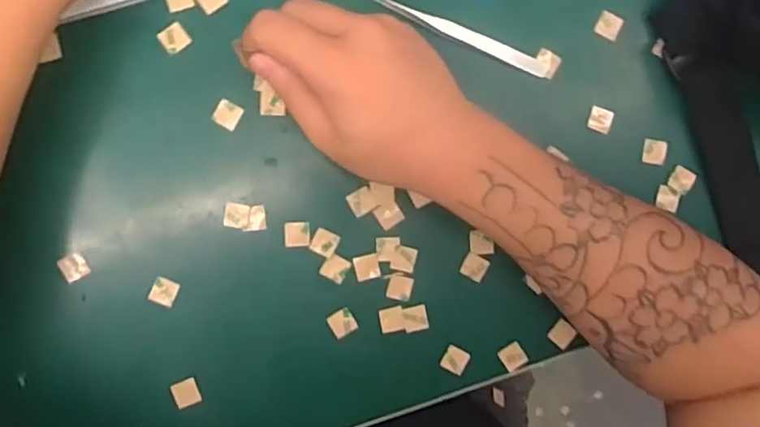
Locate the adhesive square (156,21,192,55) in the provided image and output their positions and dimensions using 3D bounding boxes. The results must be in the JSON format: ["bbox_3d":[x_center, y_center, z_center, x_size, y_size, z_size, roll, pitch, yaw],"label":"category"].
[{"bbox_3d":[-0.126,-0.107,0.384,0.017,0.004,0.015,-38,95,-2],"label":"adhesive square"}]

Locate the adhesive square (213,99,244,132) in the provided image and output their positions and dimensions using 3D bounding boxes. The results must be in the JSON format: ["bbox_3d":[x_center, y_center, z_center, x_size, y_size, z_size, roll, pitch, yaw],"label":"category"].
[{"bbox_3d":[-0.094,-0.061,0.390,0.015,0.004,0.015,31,87,-6],"label":"adhesive square"}]

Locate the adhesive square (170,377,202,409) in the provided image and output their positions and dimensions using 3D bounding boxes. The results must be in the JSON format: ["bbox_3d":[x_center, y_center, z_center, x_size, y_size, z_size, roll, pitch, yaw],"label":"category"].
[{"bbox_3d":[-0.123,0.115,0.399,0.016,0.004,0.017,-20,94,-4],"label":"adhesive square"}]

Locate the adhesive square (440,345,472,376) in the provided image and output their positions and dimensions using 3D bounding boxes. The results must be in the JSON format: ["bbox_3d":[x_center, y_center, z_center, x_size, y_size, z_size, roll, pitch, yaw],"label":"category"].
[{"bbox_3d":[0.050,0.097,0.415,0.016,0.004,0.016,27,90,-5],"label":"adhesive square"}]

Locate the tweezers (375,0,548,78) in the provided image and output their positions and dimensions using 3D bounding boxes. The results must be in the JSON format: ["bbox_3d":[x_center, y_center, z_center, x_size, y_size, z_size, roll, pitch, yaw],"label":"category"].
[{"bbox_3d":[0.054,-0.113,0.402,0.118,0.007,0.010,21,90,-5],"label":"tweezers"}]

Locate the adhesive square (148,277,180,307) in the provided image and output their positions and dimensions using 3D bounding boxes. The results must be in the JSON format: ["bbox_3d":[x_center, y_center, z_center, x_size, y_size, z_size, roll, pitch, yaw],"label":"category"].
[{"bbox_3d":[-0.135,0.050,0.395,0.015,0.004,0.016,23,90,-5],"label":"adhesive square"}]

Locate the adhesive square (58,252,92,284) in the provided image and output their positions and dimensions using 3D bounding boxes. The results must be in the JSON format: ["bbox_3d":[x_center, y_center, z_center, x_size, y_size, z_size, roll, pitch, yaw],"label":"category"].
[{"bbox_3d":[-0.189,0.033,0.388,0.016,0.004,0.016,-27,94,-3],"label":"adhesive square"}]

